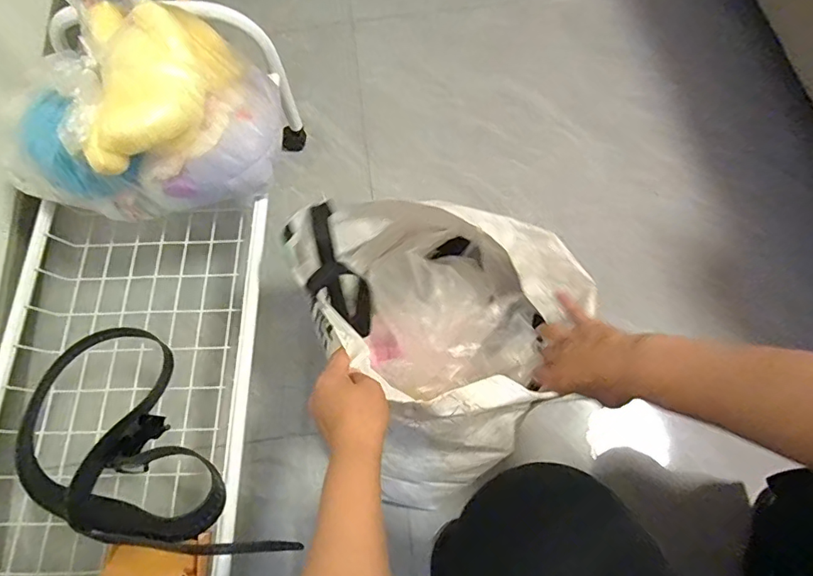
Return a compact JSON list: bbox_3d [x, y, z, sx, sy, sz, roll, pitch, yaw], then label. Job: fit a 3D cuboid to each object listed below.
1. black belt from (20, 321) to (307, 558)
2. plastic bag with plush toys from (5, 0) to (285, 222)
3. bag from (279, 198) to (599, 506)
[{"bbox_3d":[-0.306,0.197,0.537,0.197,0.085,0.352,-38,72,-12],"label":"black belt"},{"bbox_3d":[-0.333,-0.209,0.594,0.333,0.151,0.197,-5,69,0],"label":"plastic bag with plush toys"},{"bbox_3d":[0.062,0.037,0.628,0.327,0.218,0.325,-30,69,-13],"label":"bag"}]

